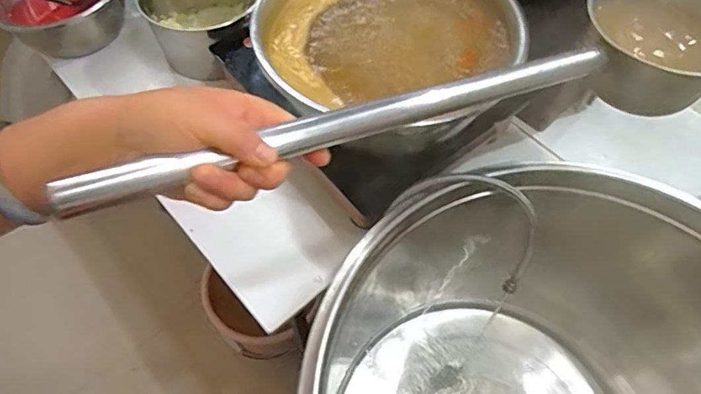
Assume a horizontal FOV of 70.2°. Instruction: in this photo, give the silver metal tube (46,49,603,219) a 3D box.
[{"bbox_3d":[0.033,-0.065,0.378,0.458,0.026,0.019,-18,60,-25],"label":"silver metal tube"}]

